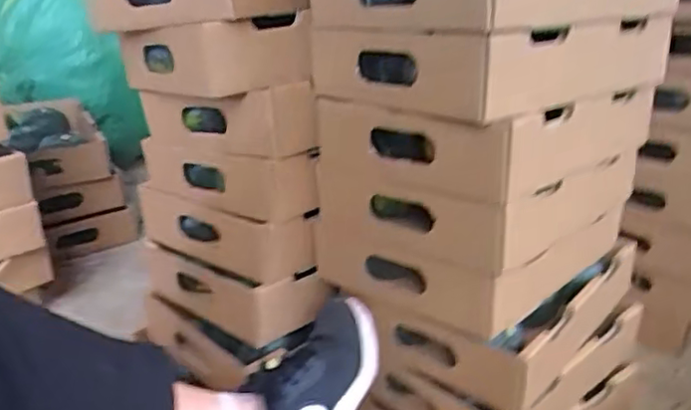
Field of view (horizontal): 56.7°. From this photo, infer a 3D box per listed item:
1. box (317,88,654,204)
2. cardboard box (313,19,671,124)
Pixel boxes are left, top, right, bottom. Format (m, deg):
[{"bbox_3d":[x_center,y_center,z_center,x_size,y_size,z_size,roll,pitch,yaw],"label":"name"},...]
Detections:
[{"bbox_3d":[0.153,-0.093,0.679,0.295,0.073,0.220,-22,35,-39],"label":"box"},{"bbox_3d":[0.146,-0.156,0.644,0.287,0.071,0.224,-22,35,-39],"label":"cardboard box"}]

